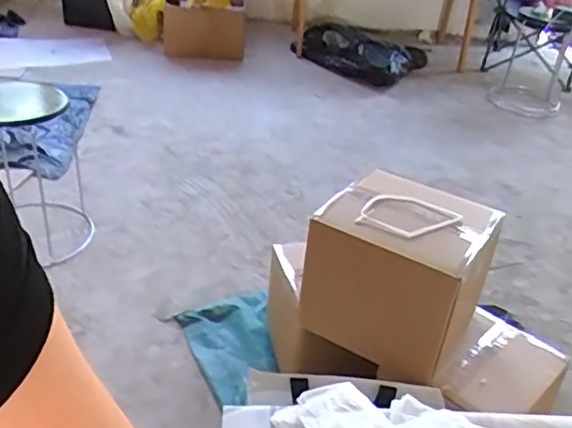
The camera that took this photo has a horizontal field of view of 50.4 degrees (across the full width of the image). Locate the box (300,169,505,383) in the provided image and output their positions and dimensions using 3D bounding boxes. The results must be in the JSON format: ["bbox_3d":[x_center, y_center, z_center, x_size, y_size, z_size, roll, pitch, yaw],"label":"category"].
[{"bbox_3d":[0.218,0.095,1.155,0.277,0.271,0.261,25,37,26],"label":"box"}]

